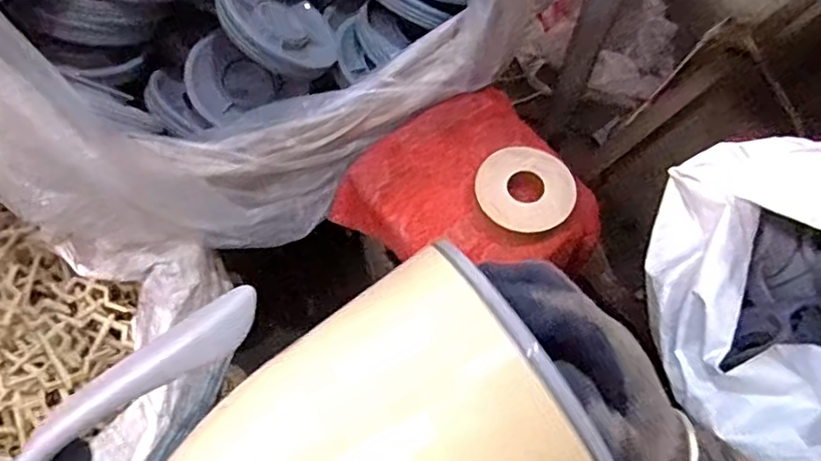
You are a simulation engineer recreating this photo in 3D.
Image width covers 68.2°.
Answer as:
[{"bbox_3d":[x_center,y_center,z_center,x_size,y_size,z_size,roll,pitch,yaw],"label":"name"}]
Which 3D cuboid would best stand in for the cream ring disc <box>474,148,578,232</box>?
[{"bbox_3d":[0.113,-0.043,0.609,0.096,0.016,0.094,0,58,0],"label":"cream ring disc"}]

